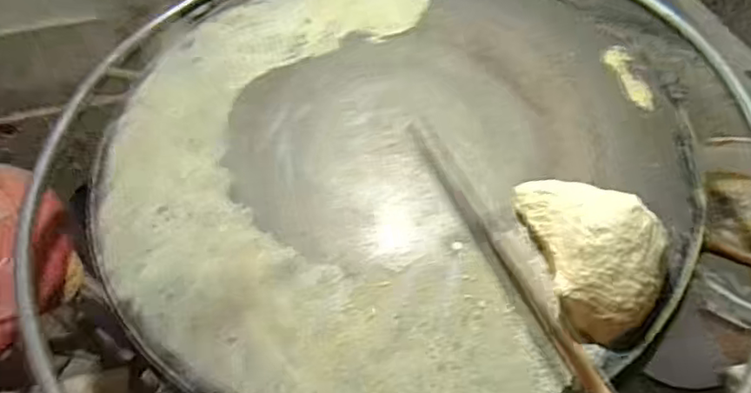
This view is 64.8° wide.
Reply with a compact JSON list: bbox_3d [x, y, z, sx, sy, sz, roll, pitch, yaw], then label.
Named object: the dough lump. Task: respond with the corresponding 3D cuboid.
[{"bbox_3d":[0.198,0.038,0.530,0.096,0.065,0.163,-11,55,-5],"label":"dough lump"}]

